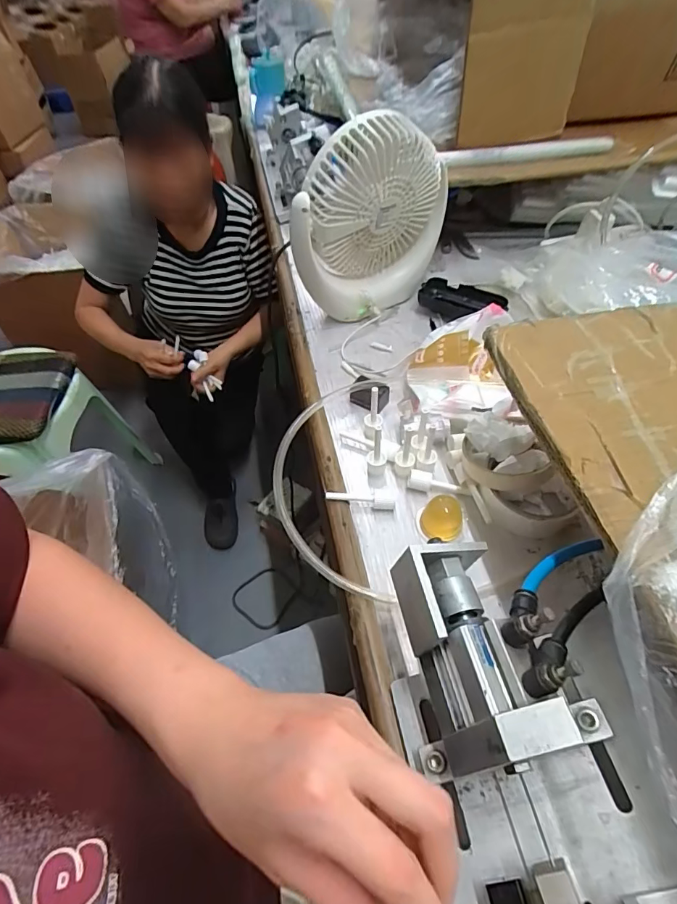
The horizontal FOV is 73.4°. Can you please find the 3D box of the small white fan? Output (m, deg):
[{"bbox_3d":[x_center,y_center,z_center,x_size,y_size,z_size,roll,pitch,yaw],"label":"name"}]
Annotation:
[{"bbox_3d":[0.038,-0.268,0.547,0.191,0.208,0.065,-29,55,-17],"label":"small white fan"}]

